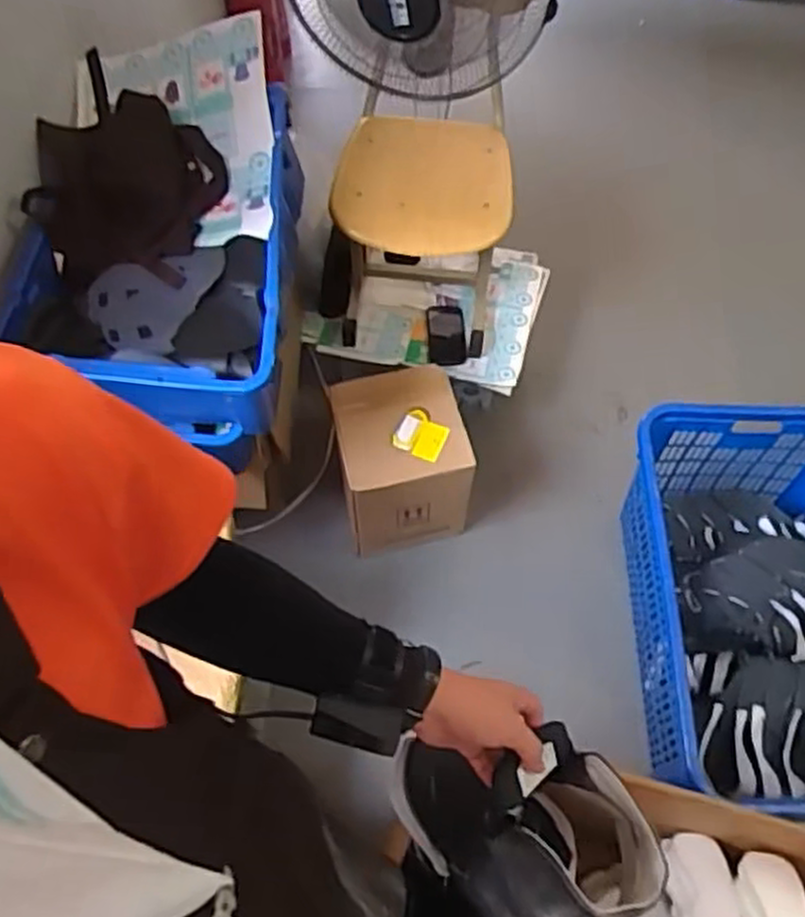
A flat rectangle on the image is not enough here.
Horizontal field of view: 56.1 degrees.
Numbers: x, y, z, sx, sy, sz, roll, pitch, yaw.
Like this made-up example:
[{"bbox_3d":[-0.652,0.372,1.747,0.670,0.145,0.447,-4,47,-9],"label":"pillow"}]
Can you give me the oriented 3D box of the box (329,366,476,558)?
[{"bbox_3d":[-0.007,0.018,1.604,0.249,0.333,0.260,-10,64,-6],"label":"box"}]

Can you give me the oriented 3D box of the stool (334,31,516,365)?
[{"bbox_3d":[0.040,-0.463,1.596,0.333,0.384,0.320,6,63,2],"label":"stool"}]

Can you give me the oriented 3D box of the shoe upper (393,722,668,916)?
[{"bbox_3d":[0.110,0.340,0.720,0.233,0.160,0.163,41,69,18],"label":"shoe upper"}]

